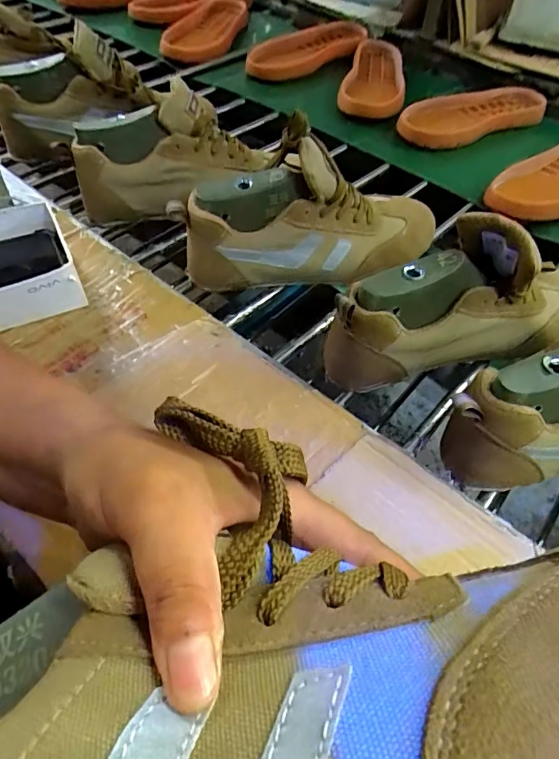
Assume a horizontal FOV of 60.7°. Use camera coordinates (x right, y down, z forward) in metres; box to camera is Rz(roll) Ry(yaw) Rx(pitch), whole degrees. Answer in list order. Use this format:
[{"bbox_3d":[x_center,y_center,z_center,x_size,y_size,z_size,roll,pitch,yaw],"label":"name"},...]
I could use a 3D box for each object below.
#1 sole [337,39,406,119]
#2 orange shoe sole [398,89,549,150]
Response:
[{"bbox_3d":[0.176,-0.544,0.868,0.112,0.032,0.293,14,53,5],"label":"sole"},{"bbox_3d":[0.315,-0.438,0.790,0.292,0.044,0.108,-23,58,-21],"label":"orange shoe sole"}]

